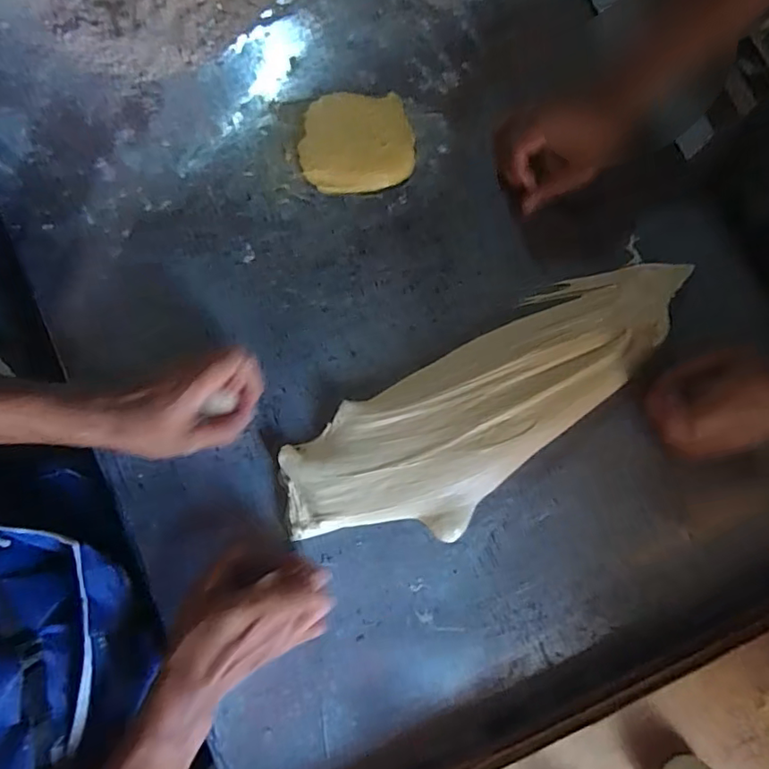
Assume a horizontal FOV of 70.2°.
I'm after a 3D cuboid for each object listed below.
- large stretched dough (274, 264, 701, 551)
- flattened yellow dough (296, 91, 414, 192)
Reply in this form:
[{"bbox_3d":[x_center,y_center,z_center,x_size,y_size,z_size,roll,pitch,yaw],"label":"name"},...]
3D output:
[{"bbox_3d":[0.106,0.017,0.483,0.399,0.028,0.127,-30,79,-8],"label":"large stretched dough"},{"bbox_3d":[-0.029,-0.234,0.525,0.107,0.020,0.095,-15,78,-5],"label":"flattened yellow dough"}]

